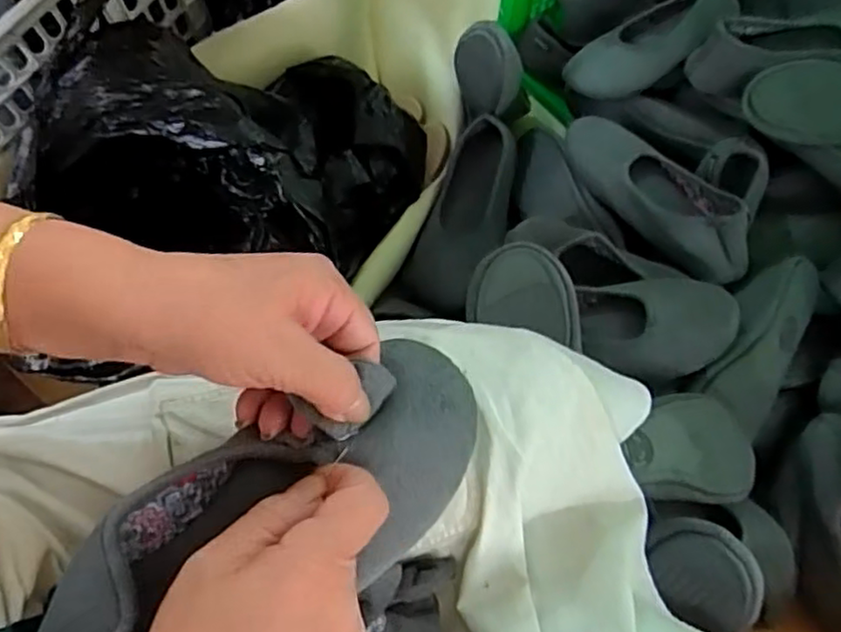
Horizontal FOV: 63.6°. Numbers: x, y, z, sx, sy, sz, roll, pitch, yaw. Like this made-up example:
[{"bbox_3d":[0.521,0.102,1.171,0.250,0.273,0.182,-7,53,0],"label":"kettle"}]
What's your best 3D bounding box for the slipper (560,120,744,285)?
[{"bbox_3d":[0.258,-0.135,0.738,0.101,0.061,0.240,-42,76,-13],"label":"slipper"}]

